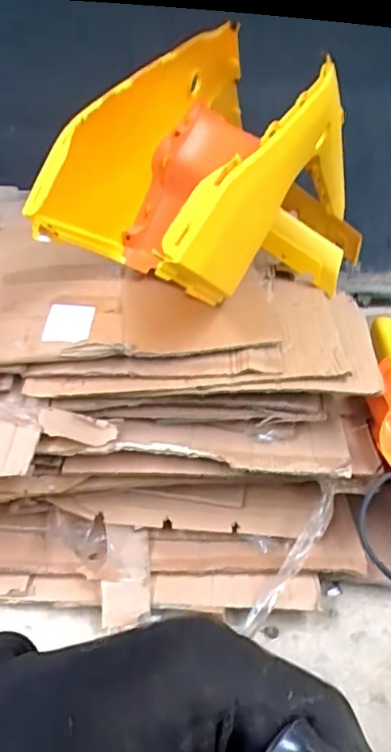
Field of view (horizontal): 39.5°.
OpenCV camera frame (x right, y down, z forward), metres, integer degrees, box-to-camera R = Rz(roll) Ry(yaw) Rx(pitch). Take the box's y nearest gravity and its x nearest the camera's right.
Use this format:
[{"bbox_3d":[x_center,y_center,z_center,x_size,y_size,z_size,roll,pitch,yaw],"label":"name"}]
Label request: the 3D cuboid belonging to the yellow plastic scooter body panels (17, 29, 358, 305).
[{"bbox_3d":[0.029,-0.344,0.907,0.416,0.345,0.686,12,30,20],"label":"yellow plastic scooter body panels"}]

